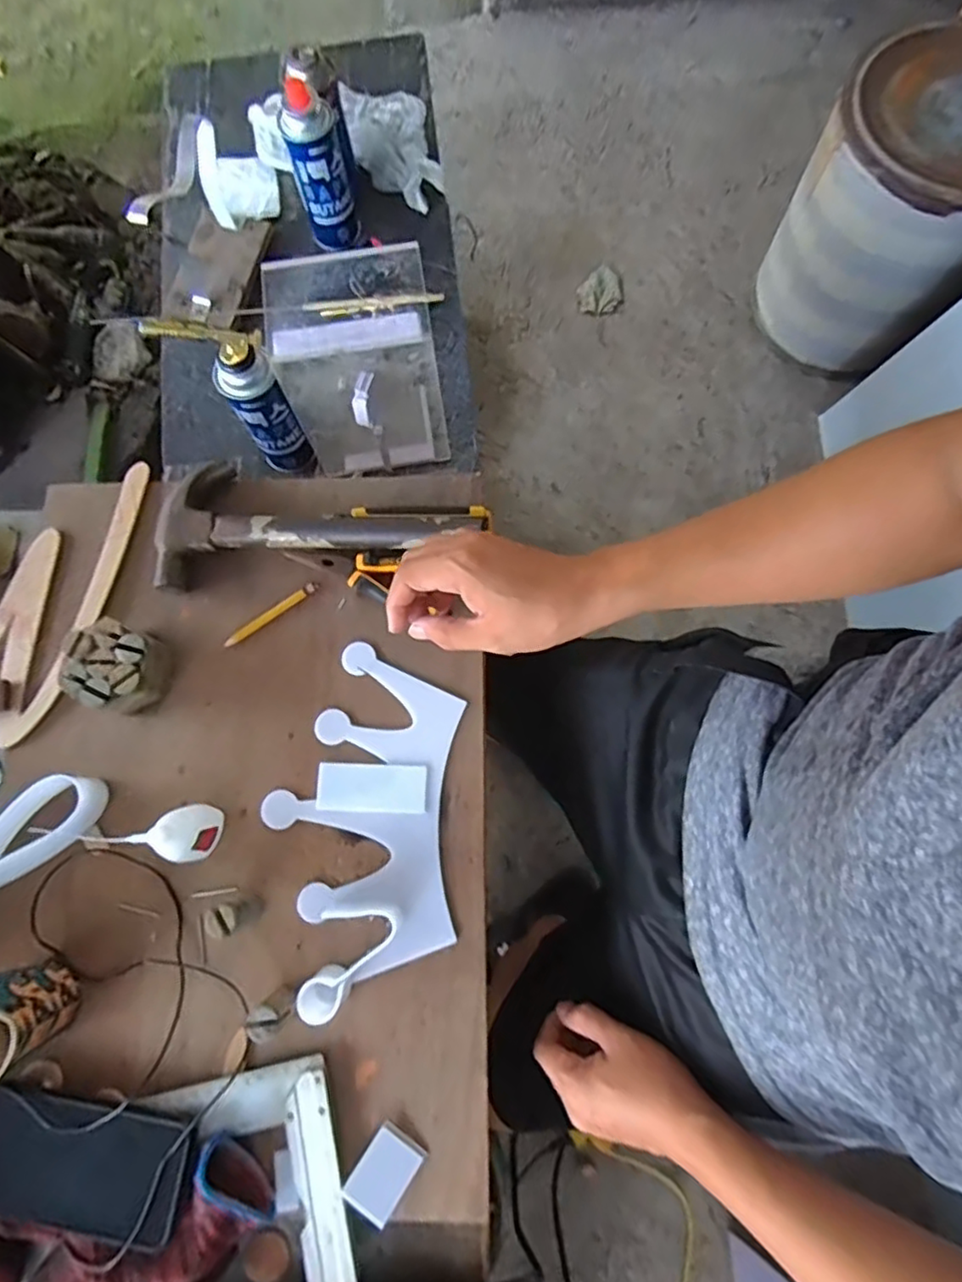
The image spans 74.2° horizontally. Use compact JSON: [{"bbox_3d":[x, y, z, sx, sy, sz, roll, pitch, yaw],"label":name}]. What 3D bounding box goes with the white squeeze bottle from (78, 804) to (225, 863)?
[{"bbox_3d":[-0.234,0.147,0.479,0.034,0.119,0.037,-42,80,-8],"label":"white squeeze bottle"}]

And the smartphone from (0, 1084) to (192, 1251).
[{"bbox_3d":[-0.291,0.381,0.458,0.155,0.014,0.077,8,77,2],"label":"smartphone"}]

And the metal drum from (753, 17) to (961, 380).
[{"bbox_3d":[0.830,-0.842,1.272,0.404,0.425,0.418,37,80,8],"label":"metal drum"}]

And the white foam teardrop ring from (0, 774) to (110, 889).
[{"bbox_3d":[-0.373,0.162,0.522,0.127,0.043,0.050,-34,79,-7],"label":"white foam teardrop ring"}]

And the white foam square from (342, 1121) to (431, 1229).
[{"bbox_3d":[-0.071,0.391,0.468,0.039,0.010,0.053,35,80,8],"label":"white foam square"}]

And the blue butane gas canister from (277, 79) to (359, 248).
[{"bbox_3d":[-0.204,-0.608,0.816,0.073,0.181,0.070,-6,77,-1],"label":"blue butane gas canister"}]

